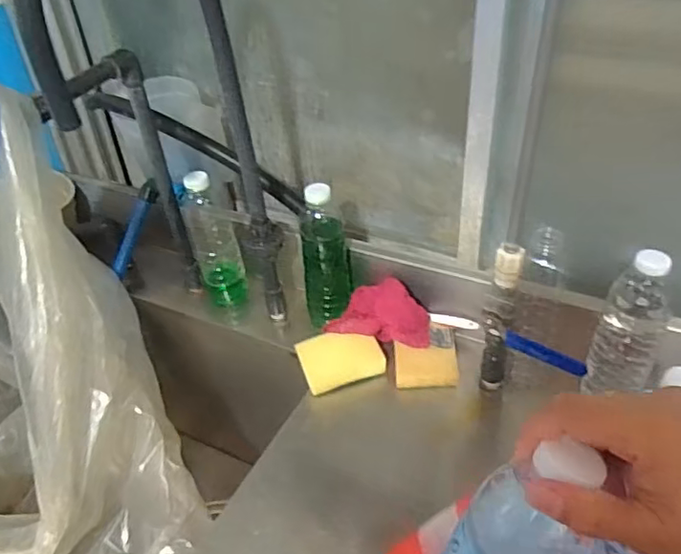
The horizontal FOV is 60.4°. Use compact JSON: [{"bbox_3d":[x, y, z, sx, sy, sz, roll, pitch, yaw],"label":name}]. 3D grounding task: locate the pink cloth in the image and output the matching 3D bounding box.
[{"bbox_3d":[0.049,0.044,0.763,0.139,0.070,0.058,8,40,15],"label":"pink cloth"}]

